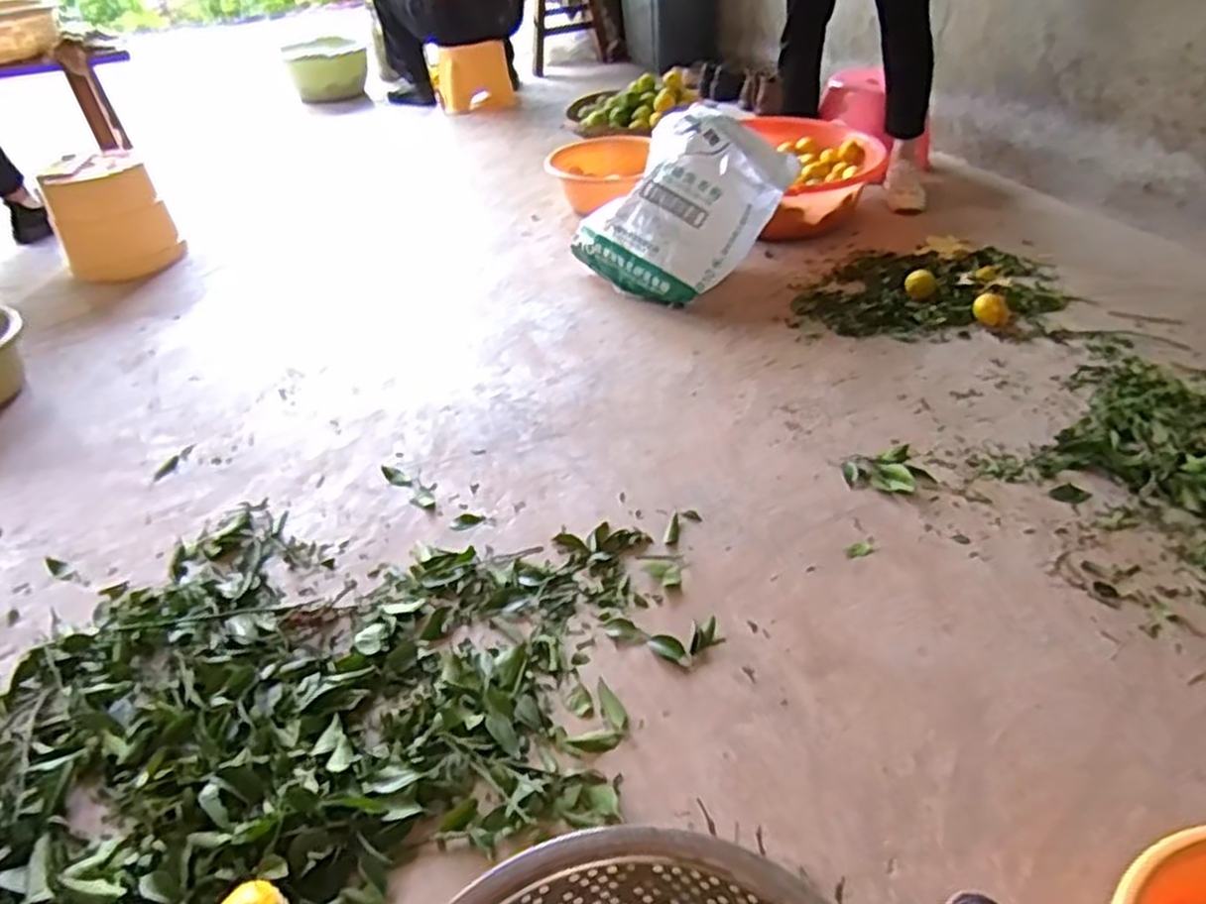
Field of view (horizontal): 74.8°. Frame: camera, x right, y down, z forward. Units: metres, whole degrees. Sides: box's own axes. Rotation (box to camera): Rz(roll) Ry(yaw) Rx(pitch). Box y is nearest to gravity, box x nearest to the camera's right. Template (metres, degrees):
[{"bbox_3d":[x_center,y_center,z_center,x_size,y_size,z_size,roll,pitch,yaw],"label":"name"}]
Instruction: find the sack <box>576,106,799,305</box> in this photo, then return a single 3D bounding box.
[{"bbox_3d":[0.168,-0.533,1.702,0.338,0.304,0.344,-34,48,-31],"label":"sack"}]

